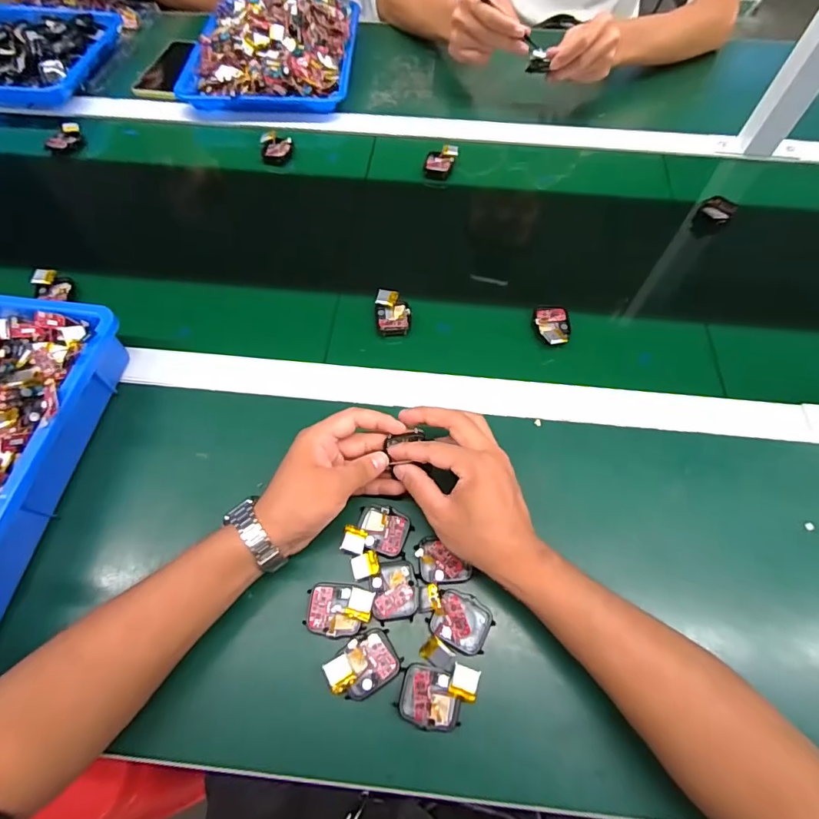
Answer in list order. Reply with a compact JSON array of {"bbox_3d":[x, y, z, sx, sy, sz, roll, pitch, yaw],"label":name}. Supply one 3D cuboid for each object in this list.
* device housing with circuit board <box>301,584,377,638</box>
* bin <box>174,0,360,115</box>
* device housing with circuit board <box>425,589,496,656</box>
[{"bbox_3d":[-0.056,0.158,0.359,0.051,0.014,0.037,9,63,4],"label":"device housing with circuit board"},{"bbox_3d":[-0.212,-0.568,0.712,0.245,0.065,0.274,2,63,0],"label":"bin"},{"bbox_3d":[0.041,0.164,0.354,0.045,0.017,0.038,29,66,13],"label":"device housing with circuit board"}]

